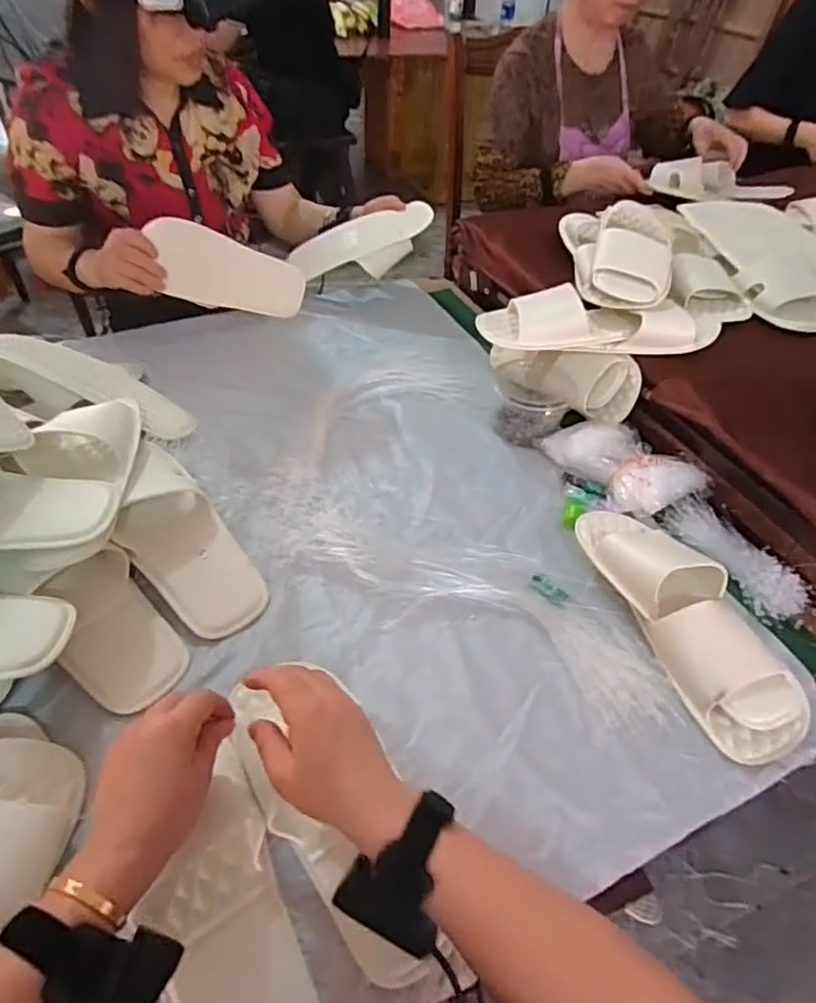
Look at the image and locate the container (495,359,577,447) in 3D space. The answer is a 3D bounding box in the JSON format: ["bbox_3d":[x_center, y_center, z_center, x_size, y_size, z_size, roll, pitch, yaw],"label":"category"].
[{"bbox_3d":[0.172,-0.144,0.855,0.113,0.065,0.130,21,48,15],"label":"container"}]

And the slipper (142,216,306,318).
[{"bbox_3d":[-0.291,-0.363,0.983,0.265,0.109,0.032,7,35,-45],"label":"slipper"}]

